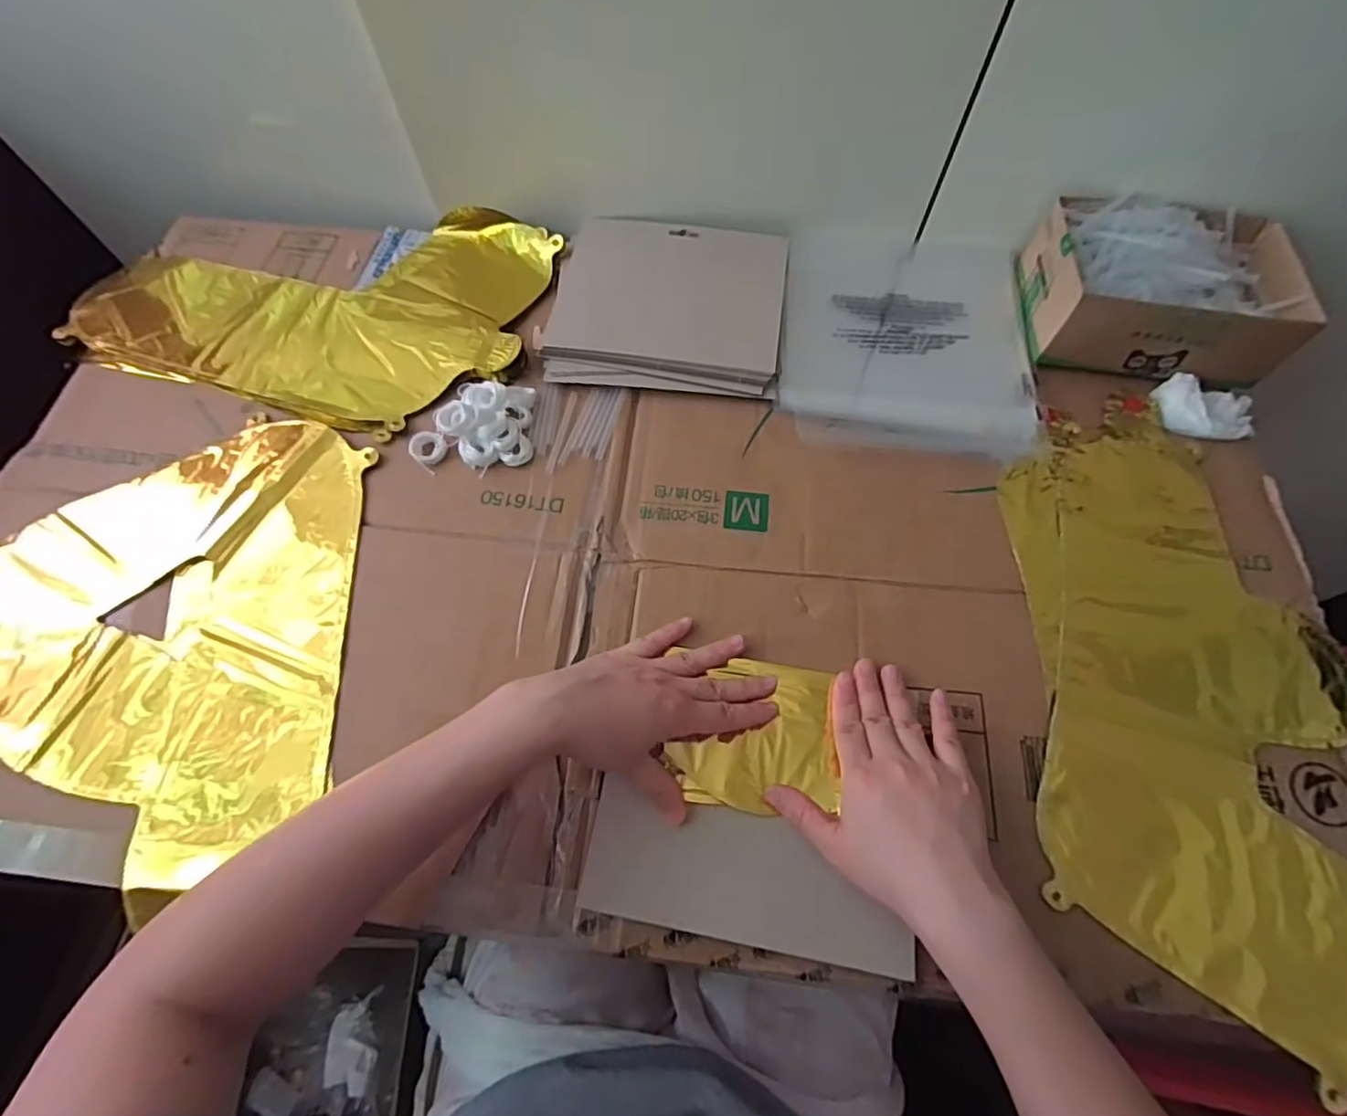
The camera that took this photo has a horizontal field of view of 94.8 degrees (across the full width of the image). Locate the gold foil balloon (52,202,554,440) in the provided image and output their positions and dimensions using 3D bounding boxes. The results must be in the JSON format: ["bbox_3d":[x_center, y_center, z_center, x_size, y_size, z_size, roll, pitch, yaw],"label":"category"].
[{"bbox_3d":[-0.314,-0.241,0.559,0.378,0.022,0.251,16,67,7],"label":"gold foil balloon"}]

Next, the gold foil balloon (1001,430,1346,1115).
[{"bbox_3d":[0.341,0.087,0.404,0.205,0.014,0.388,7,66,3],"label":"gold foil balloon"}]

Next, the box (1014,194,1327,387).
[{"bbox_3d":[0.395,-0.220,0.502,0.185,0.074,0.135,7,66,3],"label":"box"}]

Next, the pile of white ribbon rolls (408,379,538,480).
[{"bbox_3d":[-0.153,-0.107,0.482,0.086,0.023,0.078,9,66,4],"label":"pile of white ribbon rolls"}]

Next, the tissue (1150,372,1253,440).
[{"bbox_3d":[0.420,-0.121,0.487,0.065,0.022,0.052,3,66,1],"label":"tissue"}]

